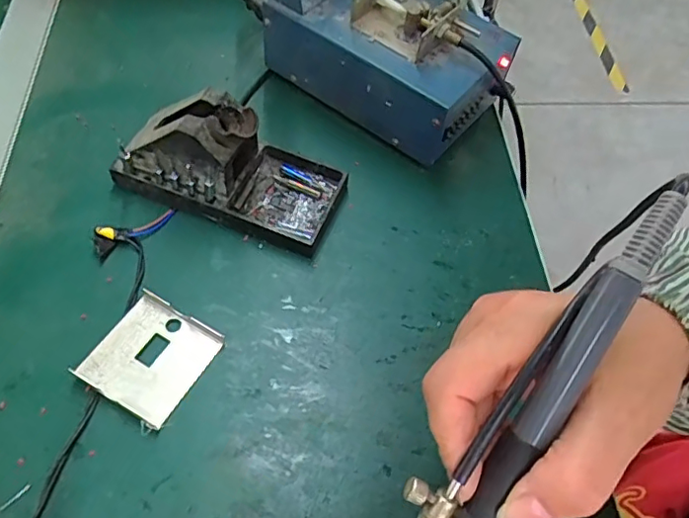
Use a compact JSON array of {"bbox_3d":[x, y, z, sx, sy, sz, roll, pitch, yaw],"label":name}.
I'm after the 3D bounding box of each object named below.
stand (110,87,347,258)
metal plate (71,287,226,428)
[{"bbox_3d":[-0.080,-0.075,0.410,0.158,0.069,0.079,21,58,9],"label":"stand"},{"bbox_3d":[-0.122,0.060,0.357,0.064,0.009,0.068,28,59,12],"label":"metal plate"}]

